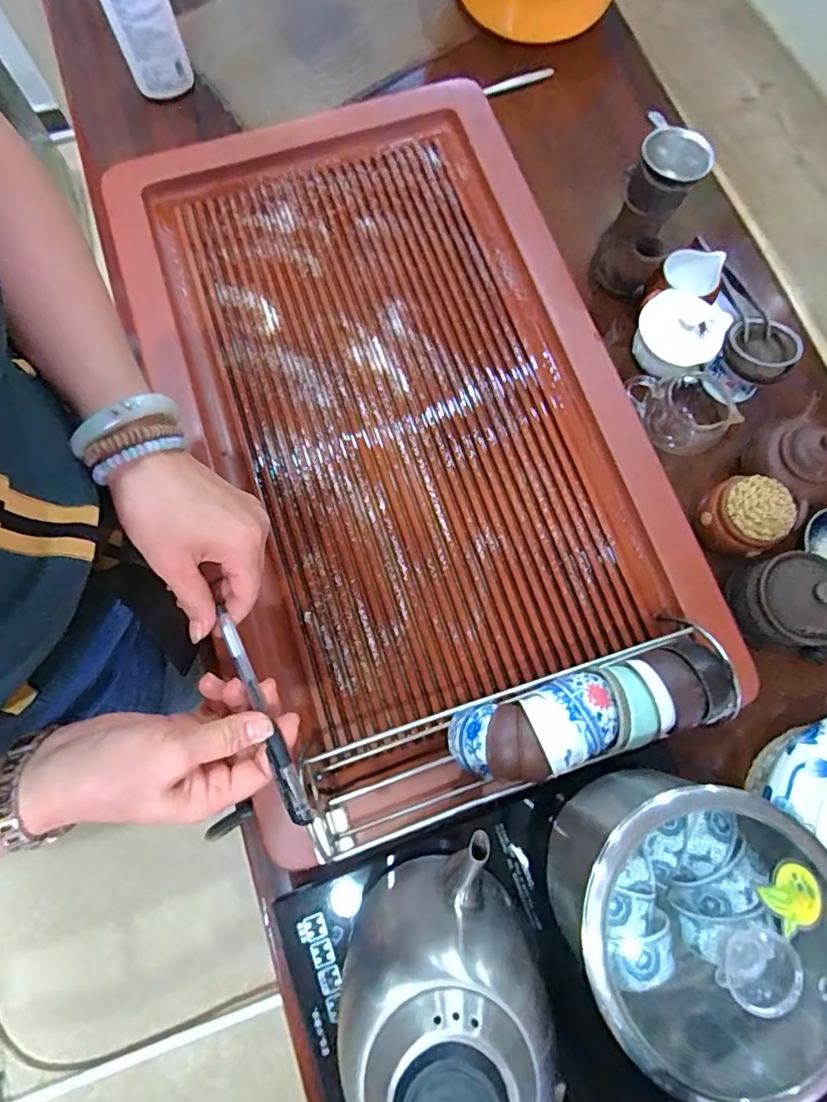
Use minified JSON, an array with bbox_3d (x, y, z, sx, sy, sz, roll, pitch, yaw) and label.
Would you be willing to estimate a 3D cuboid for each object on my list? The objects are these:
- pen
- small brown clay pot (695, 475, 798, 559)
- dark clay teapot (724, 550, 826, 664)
[{"bbox_3d":[-0.097,0.103,0.337,0.012,0.009,0.142,-27,76,-5],"label":"pen"},{"bbox_3d":[0.331,-0.033,0.537,0.069,0.086,0.065,0,76,-1],"label":"small brown clay pot"},{"bbox_3d":[0.356,0.048,0.511,0.103,0.091,0.090,32,77,6],"label":"dark clay teapot"}]

